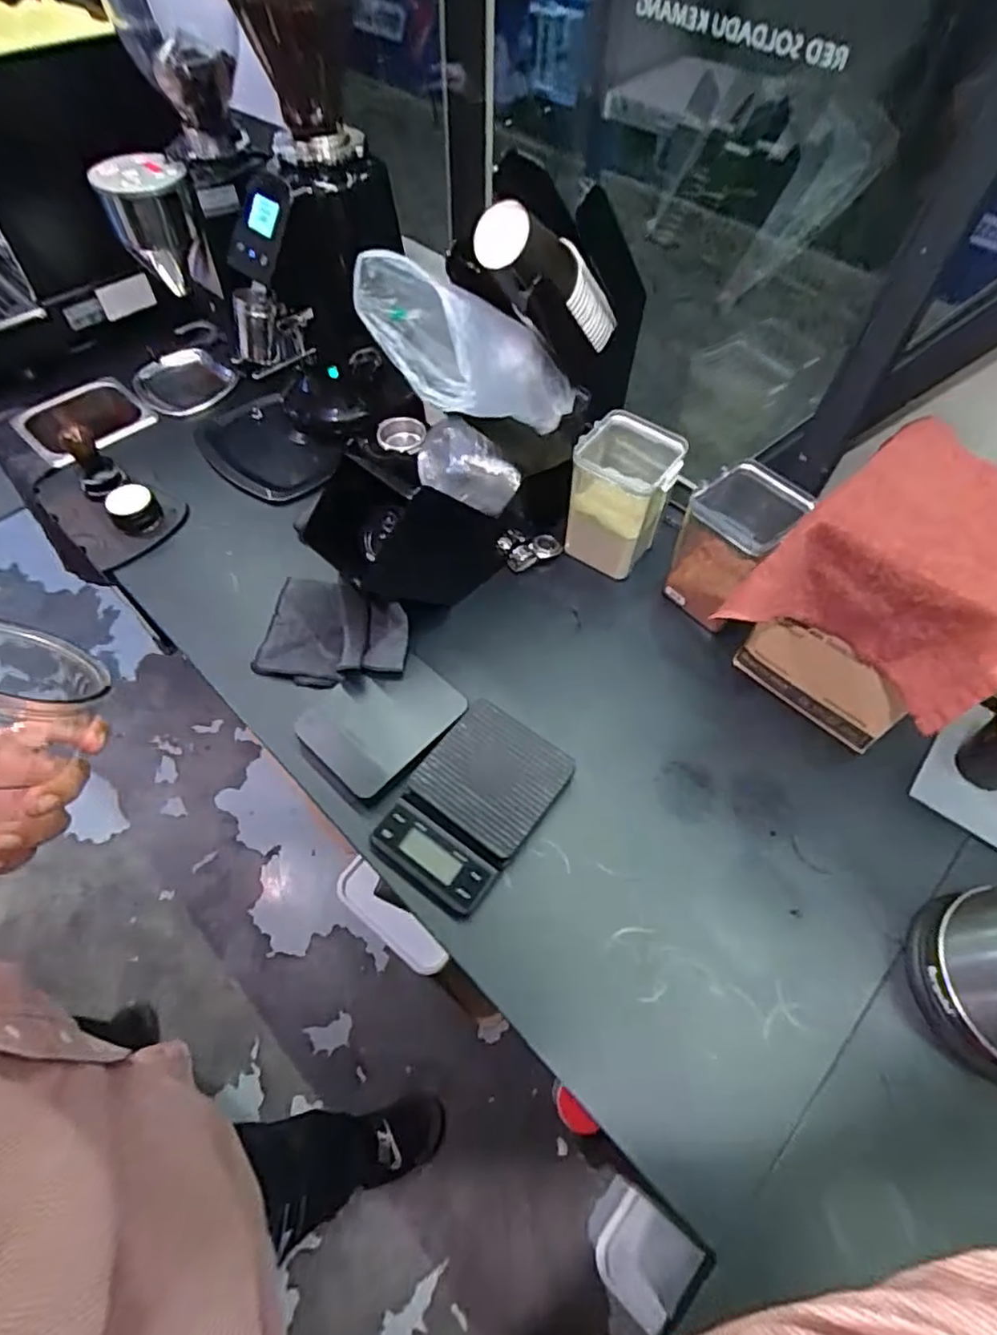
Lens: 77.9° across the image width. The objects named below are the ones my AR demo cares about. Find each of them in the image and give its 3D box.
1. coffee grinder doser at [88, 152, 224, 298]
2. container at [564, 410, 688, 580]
[{"bbox_3d":[-0.462,-0.590,0.843,0.105,0.163,0.094,-25,62,-15],"label":"coffee grinder doser"},{"bbox_3d":[0.155,-0.212,0.786,0.116,0.164,0.113,27,62,15],"label":"container"}]

